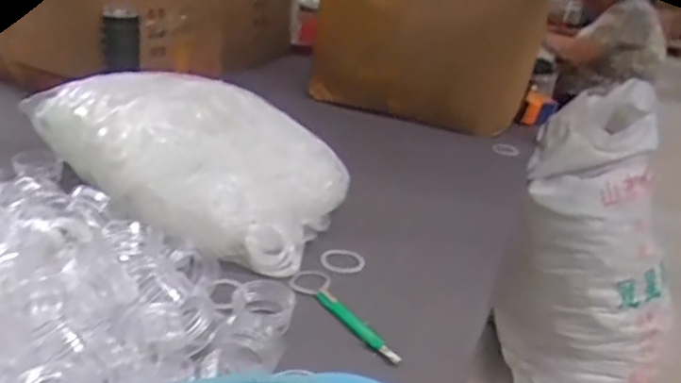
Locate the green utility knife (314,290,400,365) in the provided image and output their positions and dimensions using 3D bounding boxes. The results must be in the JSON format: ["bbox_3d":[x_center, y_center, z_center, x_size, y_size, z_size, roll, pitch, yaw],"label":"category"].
[{"bbox_3d":[0.018,0.151,0.711,0.019,0.014,0.145,-11,29,-35],"label":"green utility knife"}]

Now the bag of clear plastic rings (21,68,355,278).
[{"bbox_3d":[-0.238,-0.068,0.925,0.491,0.155,0.231,20,27,27],"label":"bag of clear plastic rings"}]

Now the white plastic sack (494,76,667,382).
[{"bbox_3d":[0.653,0.173,1.571,0.381,0.768,0.415,22,28,30],"label":"white plastic sack"}]

